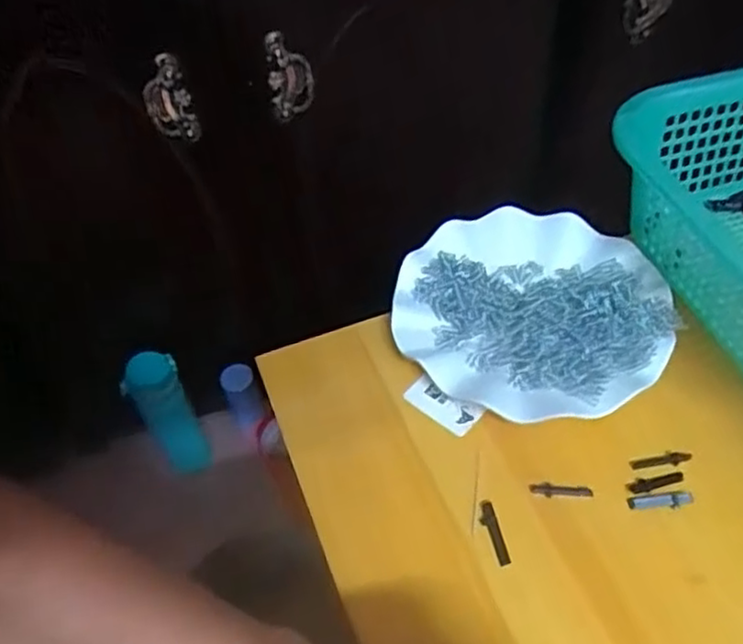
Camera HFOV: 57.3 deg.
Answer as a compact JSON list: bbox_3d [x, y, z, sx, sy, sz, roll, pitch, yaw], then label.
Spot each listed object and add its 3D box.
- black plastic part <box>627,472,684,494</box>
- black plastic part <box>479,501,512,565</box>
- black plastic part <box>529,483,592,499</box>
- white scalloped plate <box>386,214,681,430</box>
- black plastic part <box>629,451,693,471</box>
[{"bbox_3d":[0.168,0.094,0.402,0.035,0.004,0.008,-12,51,-6],"label":"black plastic part"},{"bbox_3d":[0.070,0.120,0.388,0.010,0.004,0.037,-11,51,-5],"label":"black plastic part"},{"bbox_3d":[0.113,0.101,0.404,0.036,0.004,0.008,3,51,6],"label":"black plastic part"},{"bbox_3d":[0.109,-0.008,0.476,0.176,0.021,0.177,-2,51,3],"label":"white scalloped plate"},{"bbox_3d":[0.175,0.083,0.412,0.038,0.004,0.008,-6,51,-1],"label":"black plastic part"}]

